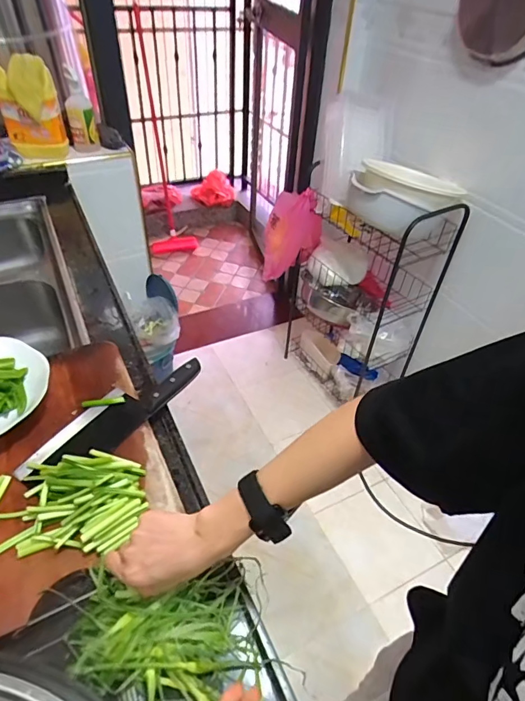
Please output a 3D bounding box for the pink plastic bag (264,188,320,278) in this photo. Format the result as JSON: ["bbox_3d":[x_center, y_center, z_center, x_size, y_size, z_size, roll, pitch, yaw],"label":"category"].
[{"bbox_3d":[0.105,-0.404,1.561,0.192,0.340,0.053,8,43,4],"label":"pink plastic bag"}]

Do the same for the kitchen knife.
[{"bbox_3d":[-0.209,0.089,0.637,0.084,0.015,0.285,26,47,22],"label":"kitchen knife"}]

